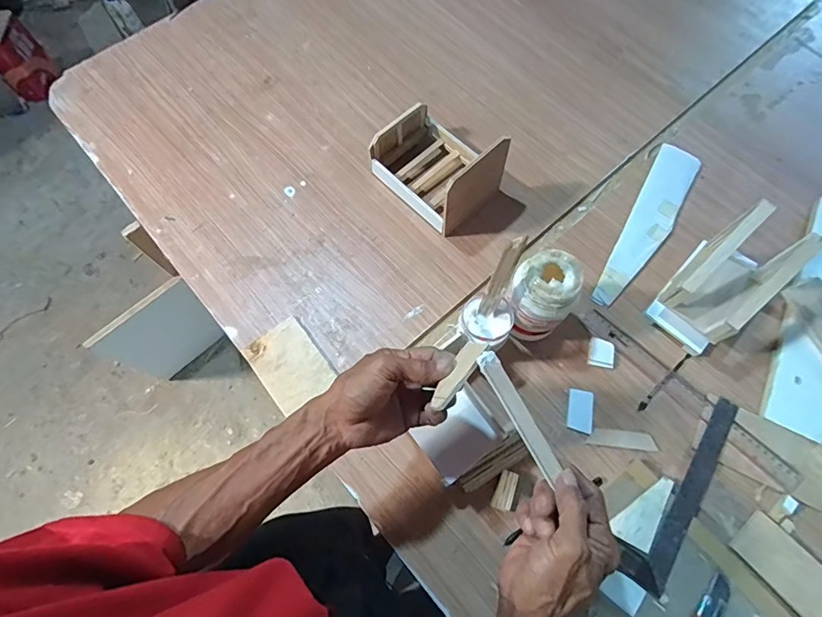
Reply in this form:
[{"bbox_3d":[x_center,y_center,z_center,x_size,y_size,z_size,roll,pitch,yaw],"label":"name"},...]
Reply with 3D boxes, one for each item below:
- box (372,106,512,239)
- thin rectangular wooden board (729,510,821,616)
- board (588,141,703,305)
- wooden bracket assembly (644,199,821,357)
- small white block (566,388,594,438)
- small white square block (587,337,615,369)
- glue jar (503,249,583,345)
[{"bbox_3d":[0.040,-0.217,0.650,0.177,0.117,0.131,42,75,15],"label":"box"},{"bbox_3d":[0.435,0.303,0.503,0.058,0.013,0.137,-41,73,-13],"label":"thin rectangular wooden board"},{"bbox_3d":[0.354,-0.124,0.672,0.060,0.007,0.301,29,72,11],"label":"board"},{"bbox_3d":[0.397,-0.038,0.564,0.084,0.146,0.144,41,75,15],"label":"wooden bracket assembly"},{"bbox_3d":[0.217,0.132,0.577,0.030,0.006,0.054,11,69,5],"label":"small white block"},{"bbox_3d":[0.254,0.059,0.602,0.032,0.009,0.038,12,70,6],"label":"small white square block"},{"bbox_3d":[0.159,-0.010,0.564,0.075,0.136,0.069,0,69,1],"label":"glue jar"}]

